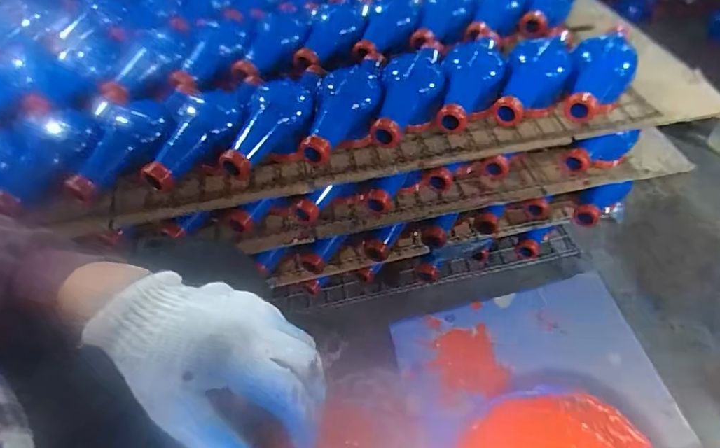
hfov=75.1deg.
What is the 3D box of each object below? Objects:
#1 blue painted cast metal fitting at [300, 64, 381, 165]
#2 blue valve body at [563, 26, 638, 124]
[{"bbox_3d":[-0.027,-0.164,0.664,0.086,0.068,0.191,22,70,21],"label":"blue painted cast metal fitting"},{"bbox_3d":[0.342,-0.201,0.685,0.091,0.102,0.173,22,54,21],"label":"blue valve body"}]

